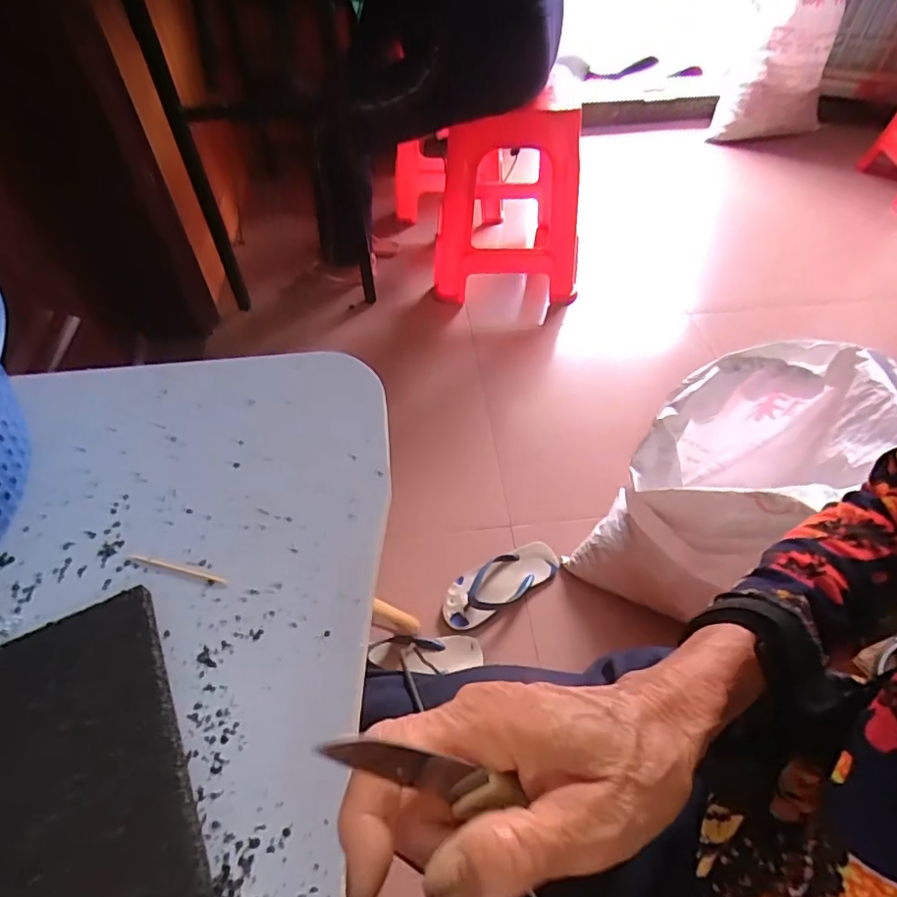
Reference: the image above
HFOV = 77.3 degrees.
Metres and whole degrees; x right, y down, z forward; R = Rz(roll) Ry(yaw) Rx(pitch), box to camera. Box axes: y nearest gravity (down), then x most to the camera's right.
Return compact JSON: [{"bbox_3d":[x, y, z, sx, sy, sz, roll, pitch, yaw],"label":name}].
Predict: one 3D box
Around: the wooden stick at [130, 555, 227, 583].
[{"bbox_3d":[-0.145,0.064,0.300,0.056,0.004,0.004,12,52,8],"label":"wooden stick"}]

